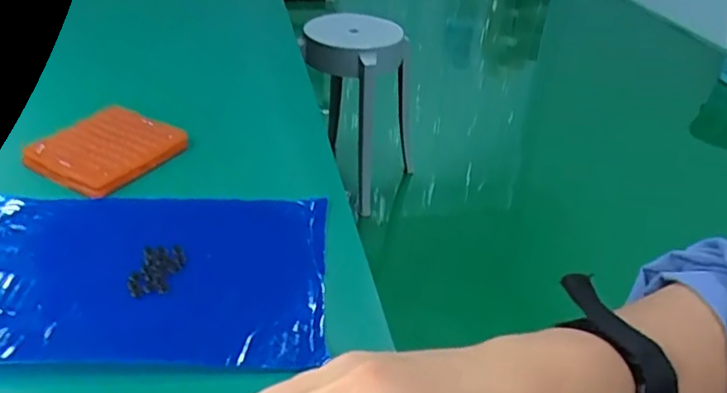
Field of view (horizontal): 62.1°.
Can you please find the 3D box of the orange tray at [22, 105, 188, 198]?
[{"bbox_3d":[-0.194,-0.039,0.454,0.086,0.011,0.088,20,37,23],"label":"orange tray"}]

